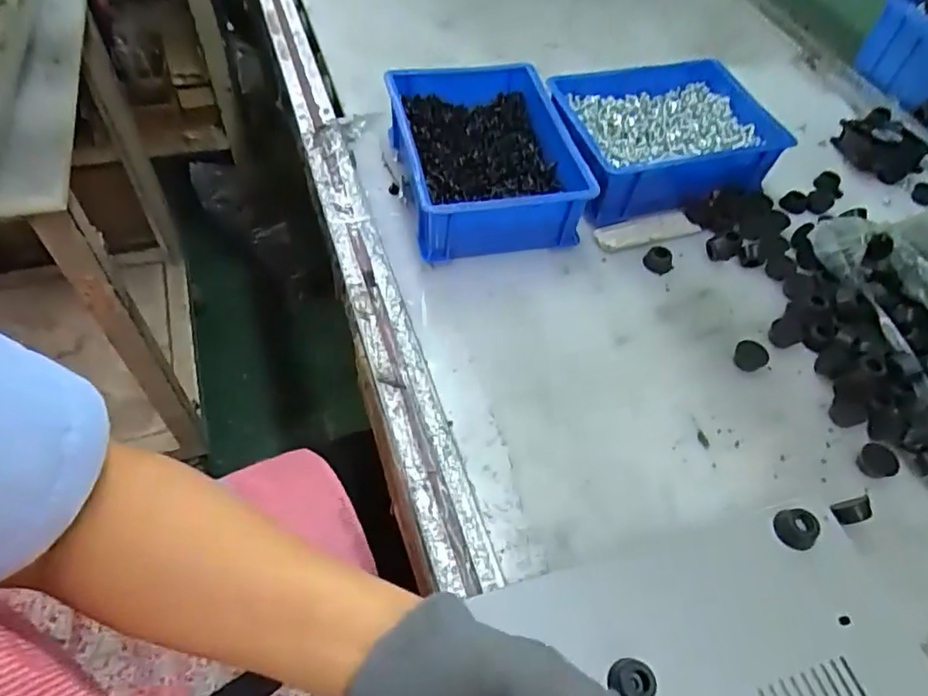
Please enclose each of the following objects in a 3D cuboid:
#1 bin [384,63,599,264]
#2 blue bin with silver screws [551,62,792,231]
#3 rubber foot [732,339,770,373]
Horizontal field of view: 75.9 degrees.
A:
[{"bbox_3d":[0.016,-0.173,0.537,0.145,0.064,0.196,-9,56,-10],"label":"bin"},{"bbox_3d":[0.187,-0.204,0.575,0.201,0.061,0.153,-12,57,-12],"label":"blue bin with silver screws"},{"bbox_3d":[0.223,0.006,0.463,0.023,0.015,0.019,37,60,20],"label":"rubber foot"}]

